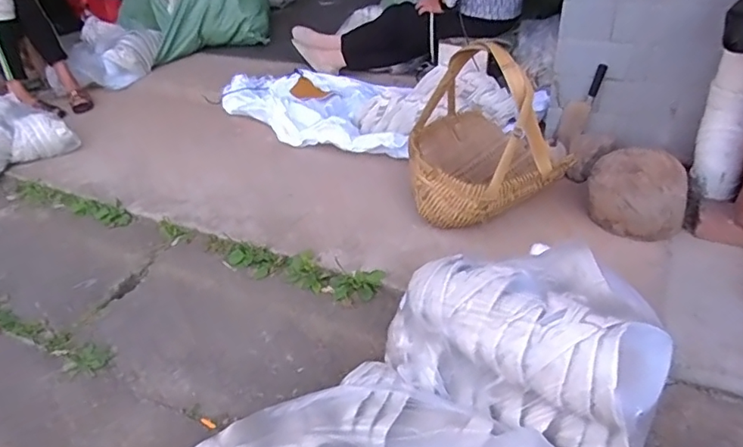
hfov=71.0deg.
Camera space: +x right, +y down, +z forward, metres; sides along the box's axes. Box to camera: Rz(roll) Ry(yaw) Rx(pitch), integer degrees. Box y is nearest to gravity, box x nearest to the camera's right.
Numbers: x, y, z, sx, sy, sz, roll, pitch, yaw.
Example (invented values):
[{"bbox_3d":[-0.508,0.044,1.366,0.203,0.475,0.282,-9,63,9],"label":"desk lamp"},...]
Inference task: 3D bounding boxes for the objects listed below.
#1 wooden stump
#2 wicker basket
[{"bbox_3d":[0.677,-0.082,1.332,0.232,0.150,0.195,16,43,25],"label":"wooden stump"},{"bbox_3d":[0.311,-0.245,1.401,0.406,0.422,0.418,-1,38,6],"label":"wicker basket"}]

